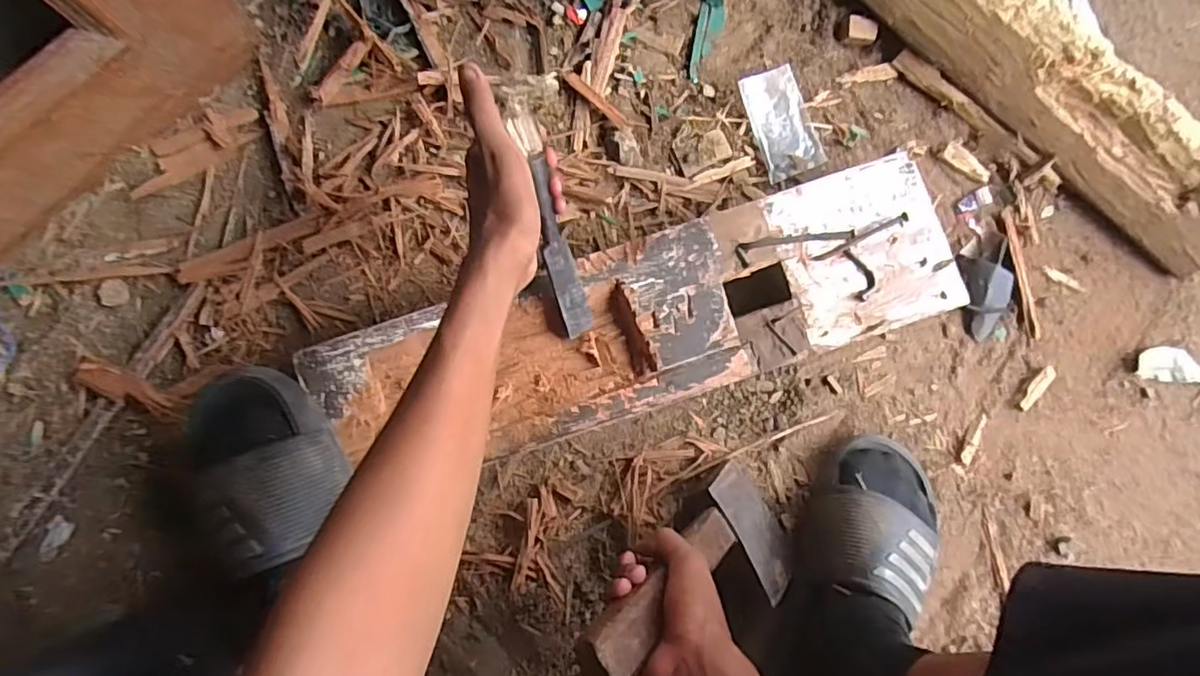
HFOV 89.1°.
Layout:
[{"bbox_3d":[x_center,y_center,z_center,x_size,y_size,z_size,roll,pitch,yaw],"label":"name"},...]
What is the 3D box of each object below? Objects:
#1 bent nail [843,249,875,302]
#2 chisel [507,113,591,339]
[{"bbox_3d":[0.216,-0.053,0.503,0.018,0.004,0.044,-14,86,-1],"label":"bent nail"},{"bbox_3d":[-0.034,-0.077,0.458,0.023,0.019,0.180,-15,128,-1],"label":"chisel"}]

